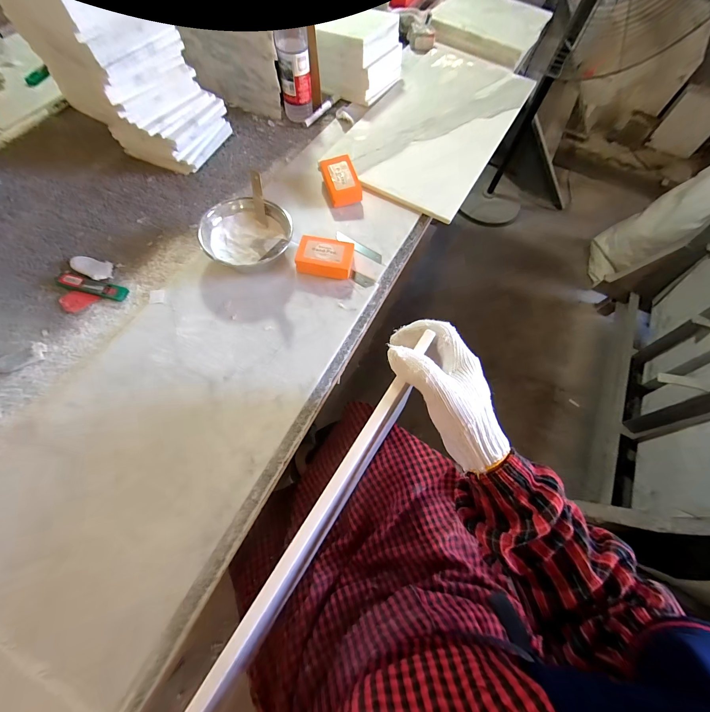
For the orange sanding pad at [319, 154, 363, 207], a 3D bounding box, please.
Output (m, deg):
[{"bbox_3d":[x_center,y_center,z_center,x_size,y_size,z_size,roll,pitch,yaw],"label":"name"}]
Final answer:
[{"bbox_3d":[-0.029,-0.345,0.594,0.061,0.040,0.099,-15,68,-9],"label":"orange sanding pad"}]

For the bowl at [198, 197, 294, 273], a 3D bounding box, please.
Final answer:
[{"bbox_3d":[-0.180,-0.201,0.509,0.139,0.063,0.133,1,66,-2],"label":"bowl"}]

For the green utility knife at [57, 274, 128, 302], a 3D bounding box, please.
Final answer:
[{"bbox_3d":[-0.428,-0.112,0.487,0.113,0.012,0.024,13,66,3],"label":"green utility knife"}]

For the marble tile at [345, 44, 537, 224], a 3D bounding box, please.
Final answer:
[{"bbox_3d":[0.198,-0.570,0.717,0.313,0.015,0.597,27,68,9],"label":"marble tile"}]

